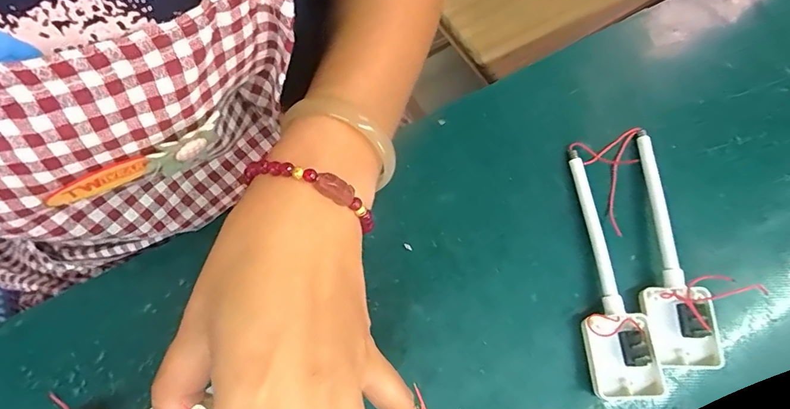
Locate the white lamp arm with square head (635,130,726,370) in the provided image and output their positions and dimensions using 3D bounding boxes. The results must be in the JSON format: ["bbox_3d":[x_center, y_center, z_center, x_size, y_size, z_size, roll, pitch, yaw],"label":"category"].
[{"bbox_3d":[0.166,0.025,0.277,0.033,0.022,0.149,-7,73,-2],"label":"white lamp arm with square head"}]

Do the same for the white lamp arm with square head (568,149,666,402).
[{"bbox_3d":[0.126,0.040,0.274,0.037,0.019,0.151,-7,73,-2],"label":"white lamp arm with square head"}]

